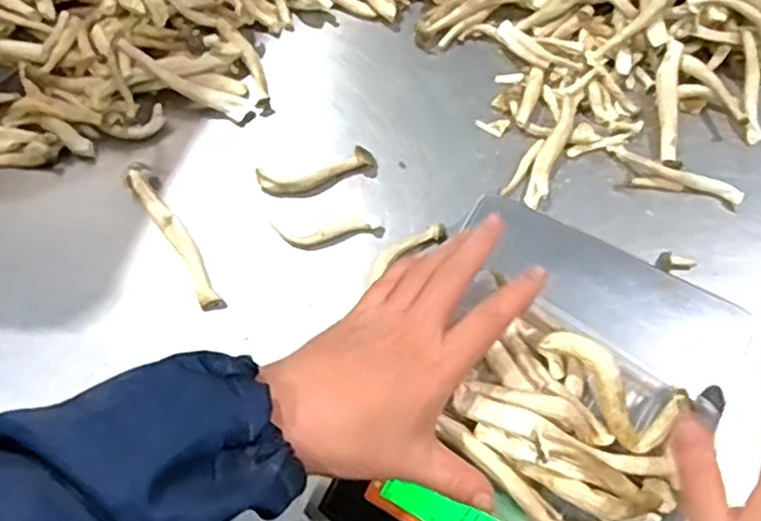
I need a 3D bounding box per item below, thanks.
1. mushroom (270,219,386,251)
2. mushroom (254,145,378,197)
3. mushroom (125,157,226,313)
[{"bbox_3d":[-0.037,-0.020,0.532,0.079,0.008,0.019,-8,68,-2],"label":"mushroom"},{"bbox_3d":[-0.048,-0.067,0.548,0.090,0.013,0.023,-16,68,-5],"label":"mushroom"},{"bbox_3d":[-0.155,-0.021,0.527,0.019,0.017,0.134,-31,71,-11],"label":"mushroom"}]

